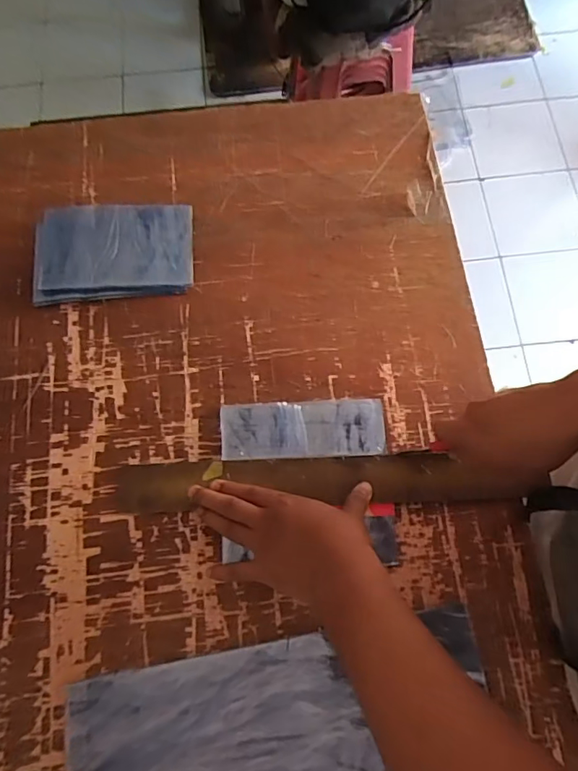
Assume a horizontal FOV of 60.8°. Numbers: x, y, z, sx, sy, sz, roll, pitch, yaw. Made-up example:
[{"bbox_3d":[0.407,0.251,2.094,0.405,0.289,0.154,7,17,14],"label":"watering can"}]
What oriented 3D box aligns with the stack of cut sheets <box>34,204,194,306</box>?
[{"bbox_3d":[-0.201,-0.156,0.567,0.176,0.028,0.115,-4,73,-1],"label":"stack of cut sheets"}]

